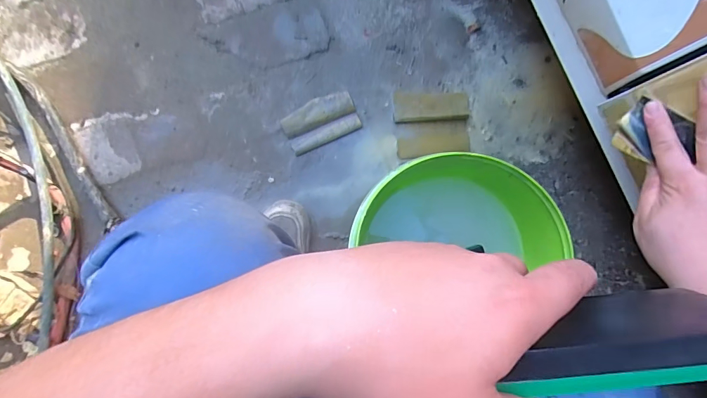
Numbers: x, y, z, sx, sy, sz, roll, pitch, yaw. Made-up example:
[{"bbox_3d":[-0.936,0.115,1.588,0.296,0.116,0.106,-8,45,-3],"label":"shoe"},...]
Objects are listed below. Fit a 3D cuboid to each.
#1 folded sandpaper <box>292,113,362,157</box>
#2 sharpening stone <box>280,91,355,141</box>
[{"bbox_3d":[-0.049,-0.116,0.723,0.129,0.008,0.029,-25,87,-5],"label":"folded sandpaper"},{"bbox_3d":[-0.065,-0.154,0.721,0.132,0.017,0.045,-24,88,-5],"label":"sharpening stone"}]

